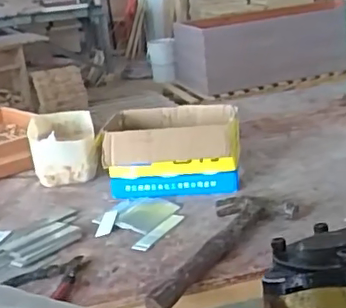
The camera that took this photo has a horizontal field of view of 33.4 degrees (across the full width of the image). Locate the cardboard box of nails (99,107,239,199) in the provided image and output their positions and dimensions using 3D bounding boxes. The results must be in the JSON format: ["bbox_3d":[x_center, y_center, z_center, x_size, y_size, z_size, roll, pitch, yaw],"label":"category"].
[{"bbox_3d":[-0.009,-0.006,1.134,0.266,0.138,0.186,-4,19,7],"label":"cardboard box of nails"}]

